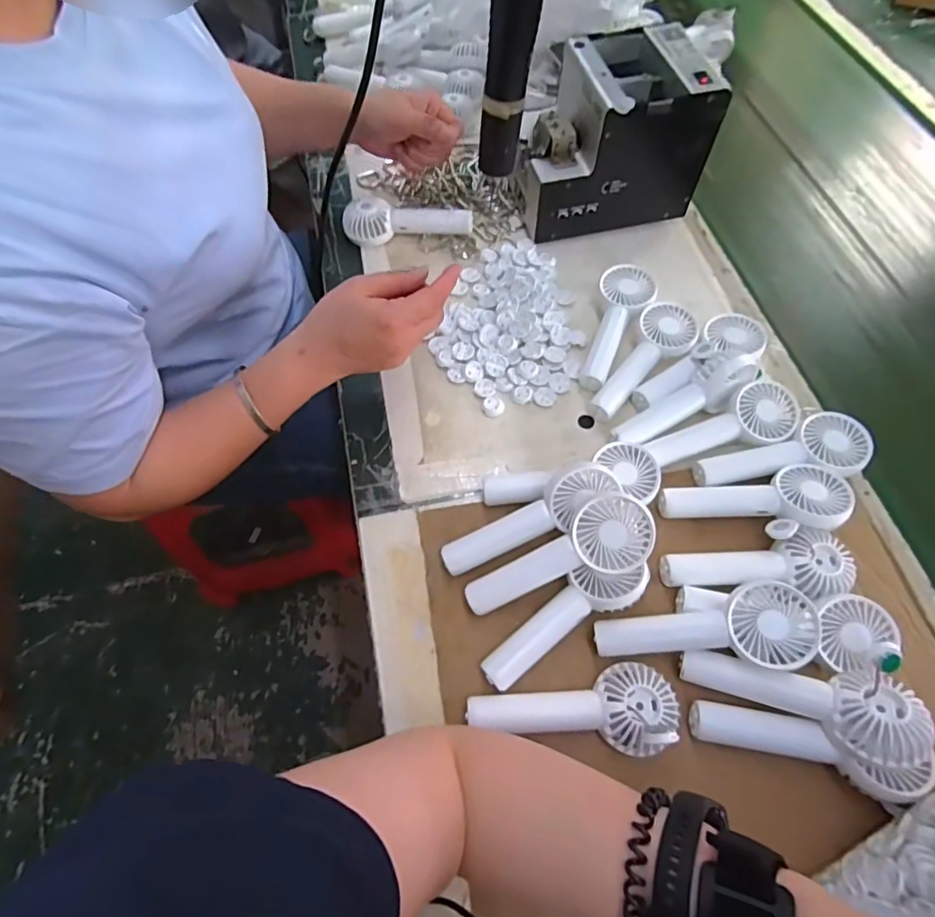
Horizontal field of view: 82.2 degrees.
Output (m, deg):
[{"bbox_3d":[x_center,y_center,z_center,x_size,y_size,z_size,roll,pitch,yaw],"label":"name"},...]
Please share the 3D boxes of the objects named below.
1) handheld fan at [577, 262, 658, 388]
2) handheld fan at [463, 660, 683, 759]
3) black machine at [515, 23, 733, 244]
[{"bbox_3d":[0.149,-0.129,0.529,0.052,0.036,0.143,16,62,7],"label":"handheld fan"},{"bbox_3d":[0.073,0.174,0.362,0.140,0.046,0.056,-6,62,-4],"label":"handheld fan"},{"bbox_3d":[0.144,-0.344,0.581,0.179,0.152,0.135,-14,63,-9],"label":"black machine"}]

